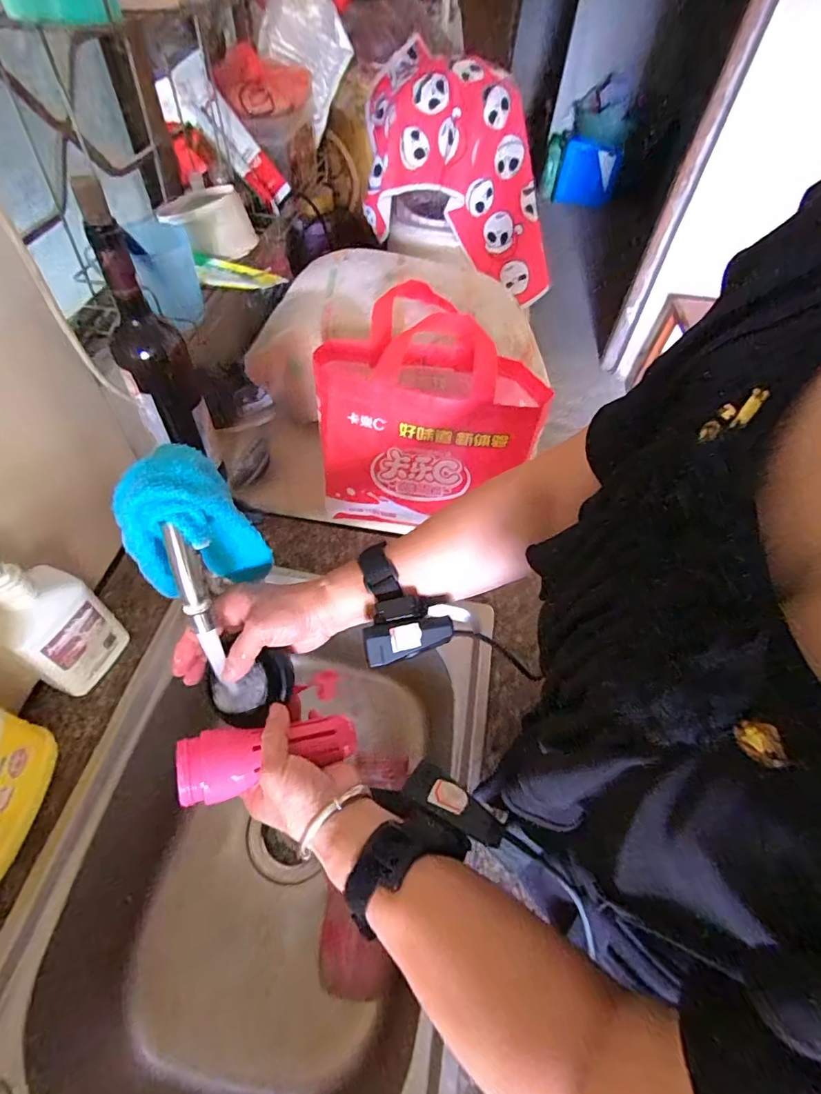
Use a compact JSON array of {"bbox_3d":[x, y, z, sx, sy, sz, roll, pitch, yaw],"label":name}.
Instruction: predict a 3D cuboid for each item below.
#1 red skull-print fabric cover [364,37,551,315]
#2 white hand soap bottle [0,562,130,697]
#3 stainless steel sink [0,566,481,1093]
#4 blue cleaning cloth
[{"bbox_3d":[0.083,-0.557,0.768,0.311,0.267,0.139,10,53,3],"label":"red skull-print fabric cover"},{"bbox_3d":[-0.334,0.065,0.457,0.059,0.197,0.080,25,56,14],"label":"white hand soap bottle"},{"bbox_3d":[-0.144,0.320,0.520,0.370,0.209,0.464,9,53,3],"label":"stainless steel sink"},{"bbox_3d":[-0.167,-0.011,0.381,0.073,0.120,0.082,34,58,20],"label":"blue cleaning cloth"}]

